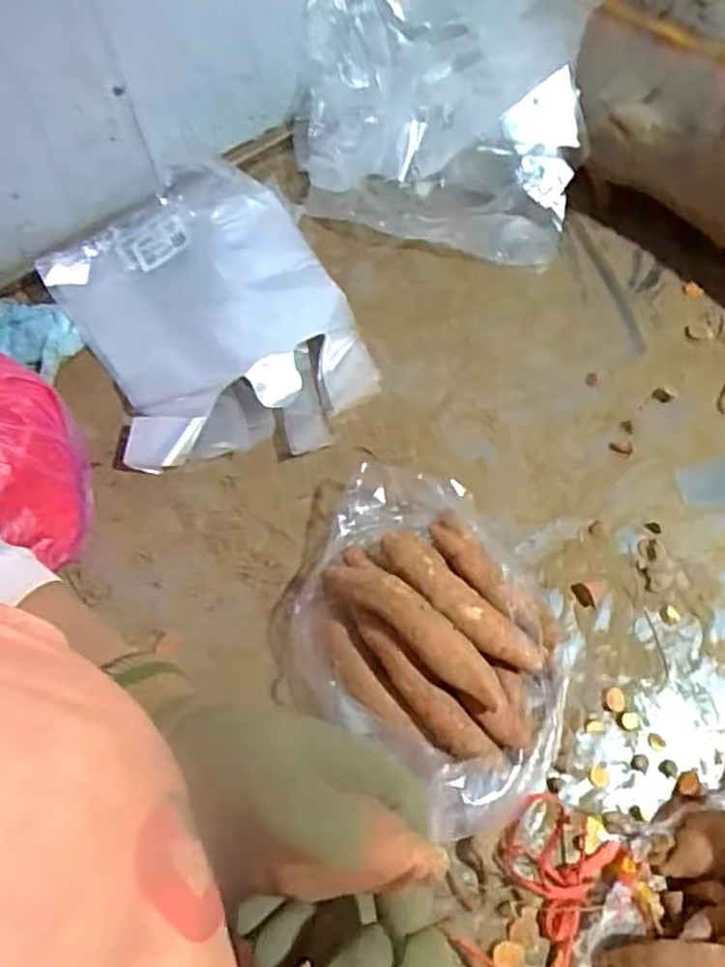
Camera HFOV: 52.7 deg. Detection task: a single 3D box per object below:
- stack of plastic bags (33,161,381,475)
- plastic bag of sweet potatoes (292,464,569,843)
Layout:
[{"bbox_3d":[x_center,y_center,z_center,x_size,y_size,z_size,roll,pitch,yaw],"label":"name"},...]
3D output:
[{"bbox_3d":[-0.151,-0.165,0.726,0.247,0.067,0.317,-25,63,-10],"label":"stack of plastic bags"},{"bbox_3d":[0.053,0.108,0.564,0.206,0.089,0.254,-41,67,-17],"label":"plastic bag of sweet potatoes"}]

